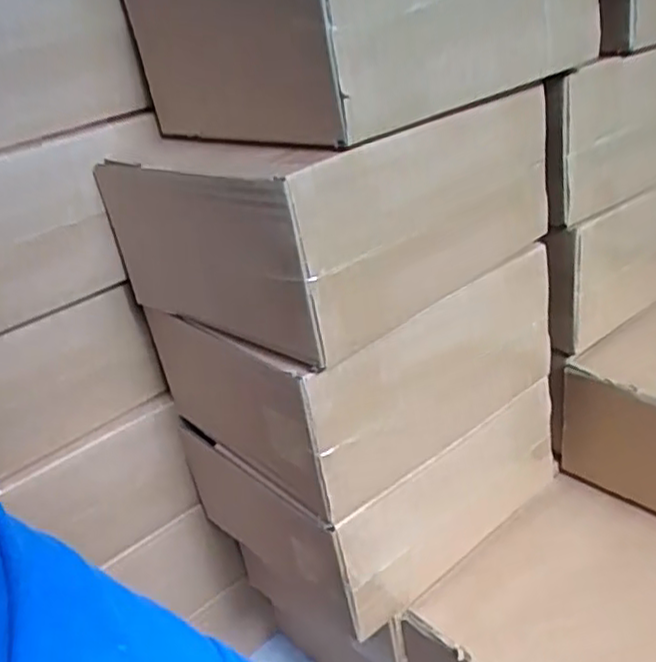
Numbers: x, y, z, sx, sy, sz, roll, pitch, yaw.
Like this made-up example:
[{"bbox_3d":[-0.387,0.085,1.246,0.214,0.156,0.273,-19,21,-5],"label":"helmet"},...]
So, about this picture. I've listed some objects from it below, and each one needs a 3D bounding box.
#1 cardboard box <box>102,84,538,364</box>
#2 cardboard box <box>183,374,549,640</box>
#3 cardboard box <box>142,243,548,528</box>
[{"bbox_3d":[-0.001,-0.106,0.537,0.235,0.123,0.227,-28,36,-33],"label":"cardboard box"},{"bbox_3d":[0.034,0.112,0.649,0.261,0.136,0.222,-28,35,-32],"label":"cardboard box"},{"bbox_3d":[0.017,0.006,0.600,0.238,0.130,0.231,-28,35,-32],"label":"cardboard box"}]

